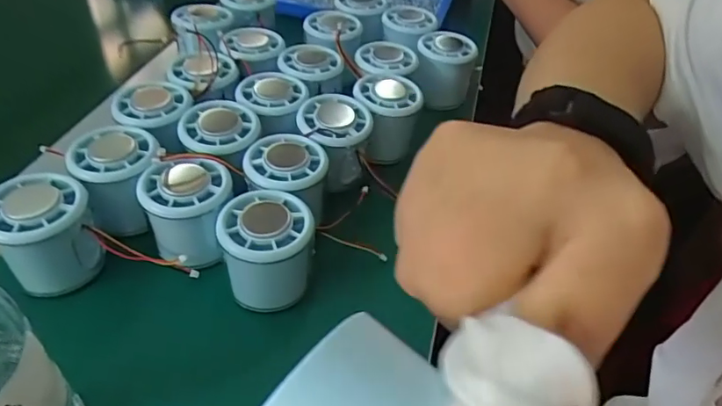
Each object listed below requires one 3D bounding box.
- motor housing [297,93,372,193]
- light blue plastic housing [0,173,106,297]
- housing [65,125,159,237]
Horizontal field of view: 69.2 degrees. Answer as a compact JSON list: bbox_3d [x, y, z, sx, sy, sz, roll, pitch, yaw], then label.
[{"bbox_3d":[-0.021,-0.045,0.413,0.053,0.059,0.053,1,43,-4],"label":"motor housing"},{"bbox_3d":[-0.196,0.023,0.331,0.054,0.071,0.050,-18,48,-23],"label":"light blue plastic housing"},{"bbox_3d":[-0.169,-0.015,0.365,0.056,0.050,0.067,1,43,-4],"label":"housing"}]

